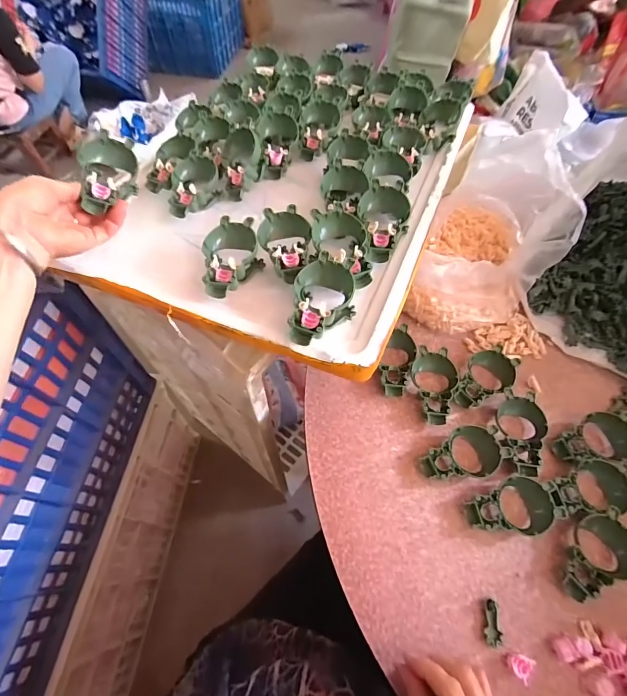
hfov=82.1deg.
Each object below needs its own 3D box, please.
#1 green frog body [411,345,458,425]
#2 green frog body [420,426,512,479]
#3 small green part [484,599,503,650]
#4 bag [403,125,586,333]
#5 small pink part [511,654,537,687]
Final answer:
[{"bbox_3d":[0.159,0.049,0.470,0.055,0.023,0.102,3,59,0],"label":"green frog body"},{"bbox_3d":[0.179,0.128,0.427,0.104,0.023,0.056,-25,63,-15],"label":"green frog body"},{"bbox_3d":[0.178,0.270,0.353,0.018,0.011,0.038,10,60,4],"label":"small green part"},{"bbox_3d":[0.252,-0.164,0.494,0.165,0.195,0.244,27,62,14],"label":"bag"},{"bbox_3d":[0.196,0.302,0.339,0.020,0.012,0.021,14,60,7],"label":"small pink part"}]

